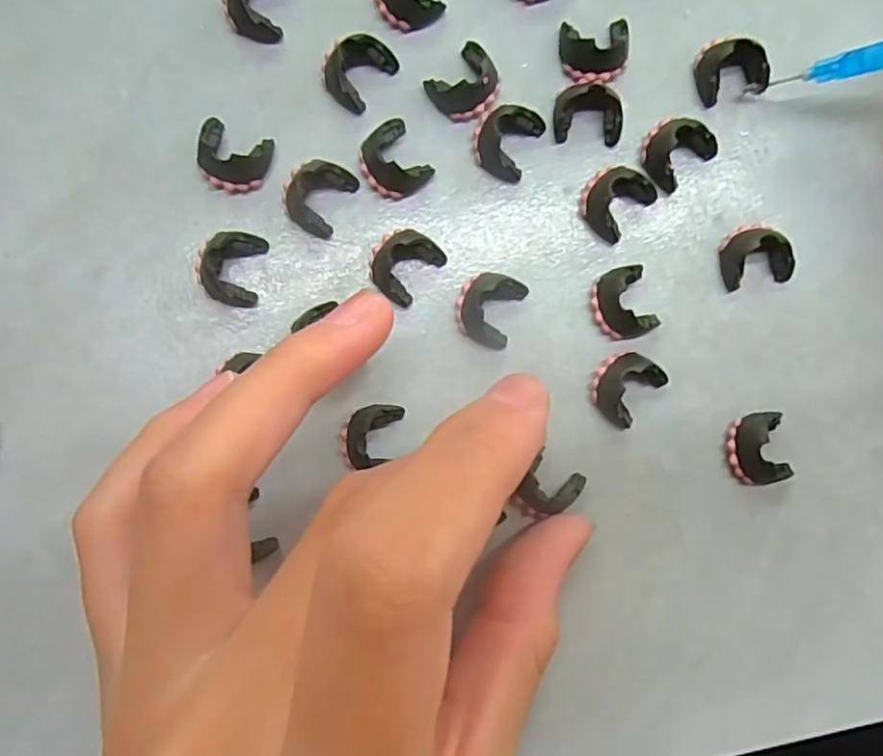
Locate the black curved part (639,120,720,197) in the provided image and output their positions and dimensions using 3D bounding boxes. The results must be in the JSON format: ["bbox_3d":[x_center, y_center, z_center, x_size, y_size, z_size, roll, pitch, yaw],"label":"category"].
[{"bbox_3d":[0.053,-0.052,0.145,0.016,0.005,0.014,-43,92,-1],"label":"black curved part"}]

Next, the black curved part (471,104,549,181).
[{"bbox_3d":[0.014,-0.053,0.142,0.014,0.007,0.017,27,89,-3],"label":"black curved part"}]

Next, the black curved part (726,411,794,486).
[{"bbox_3d":[0.072,0.016,0.143,0.014,0.007,0.016,-9,91,-2],"label":"black curved part"}]

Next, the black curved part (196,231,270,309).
[{"bbox_3d":[-0.046,-0.024,0.138,0.012,0.007,0.016,12,90,-3],"label":"black curved part"}]

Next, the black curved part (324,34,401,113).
[{"bbox_3d":[-0.018,-0.068,0.140,0.011,0.009,0.016,37,89,-2],"label":"black curved part"}]

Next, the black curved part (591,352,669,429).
[{"bbox_3d":[0.041,0.002,0.141,0.014,0.008,0.016,38,89,-2],"label":"black curved part"}]

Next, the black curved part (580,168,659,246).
[{"bbox_3d":[0.039,-0.041,0.142,0.014,0.009,0.015,0,91,-3],"label":"black curved part"}]

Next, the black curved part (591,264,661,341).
[{"bbox_3d":[0.041,-0.017,0.142,0.014,0.008,0.016,-17,91,-2],"label":"black curved part"}]

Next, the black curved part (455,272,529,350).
[{"bbox_3d":[0.011,-0.016,0.140,0.014,0.009,0.016,24,90,-3],"label":"black curved part"}]

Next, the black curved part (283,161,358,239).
[{"bbox_3d":[-0.028,-0.040,0.139,0.013,0.007,0.016,31,89,-3],"label":"black curved part"}]

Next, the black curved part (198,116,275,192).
[{"bbox_3d":[-0.046,-0.048,0.139,0.015,0.005,0.015,0,92,-5],"label":"black curved part"}]

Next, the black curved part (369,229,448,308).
[{"bbox_3d":[-0.009,-0.026,0.139,0.014,0.010,0.016,39,89,-2],"label":"black curved part"}]

